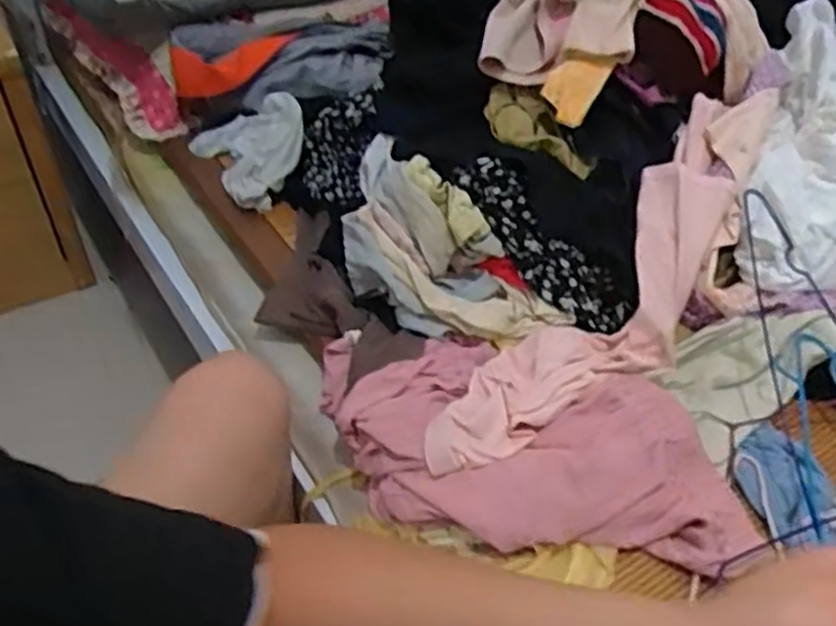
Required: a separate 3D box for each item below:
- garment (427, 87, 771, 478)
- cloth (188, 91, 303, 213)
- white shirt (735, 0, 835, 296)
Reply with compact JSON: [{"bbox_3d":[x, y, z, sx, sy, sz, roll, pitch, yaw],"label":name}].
[{"bbox_3d":[0.224,-0.031,0.780,0.126,0.096,0.543,33,66,28],"label":"garment"},{"bbox_3d":[-0.224,-0.235,1.014,0.043,0.150,0.176,20,19,-51],"label":"cloth"},{"bbox_3d":[0.497,-0.219,0.908,0.180,0.131,0.489,23,47,20],"label":"white shirt"}]

